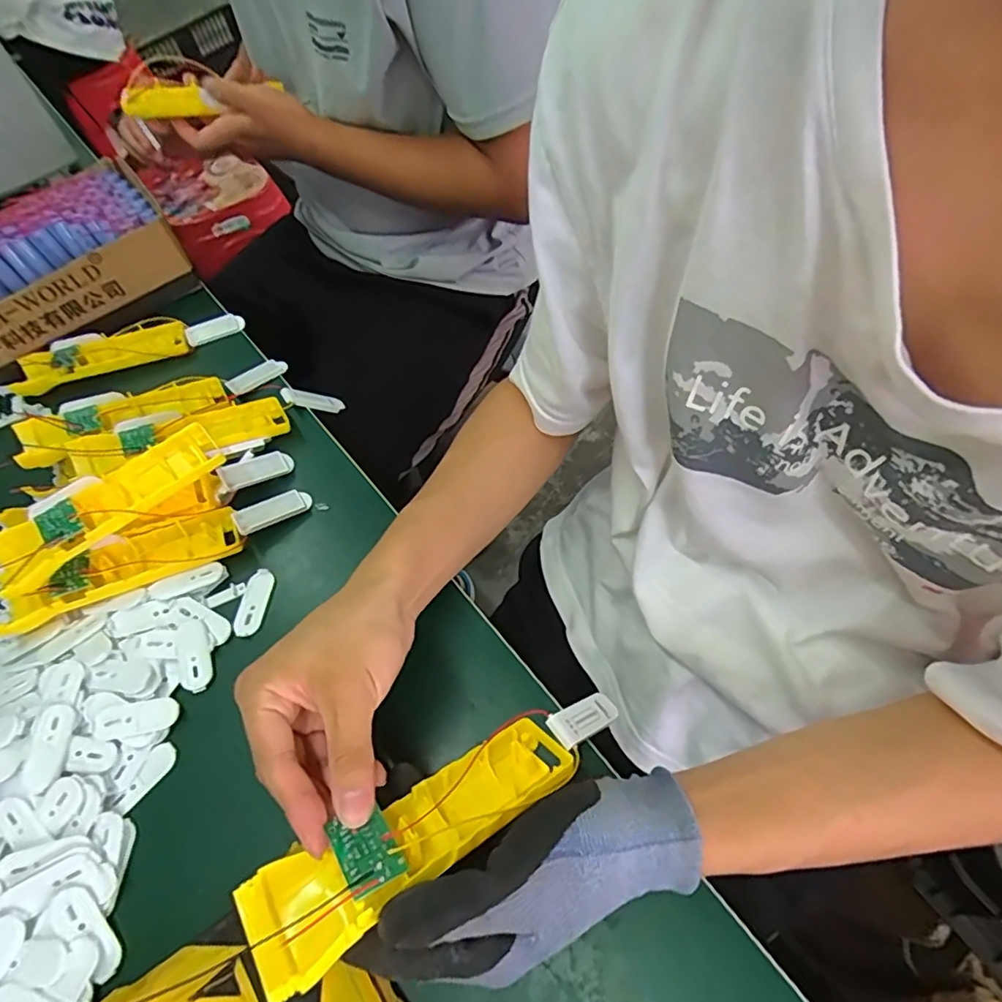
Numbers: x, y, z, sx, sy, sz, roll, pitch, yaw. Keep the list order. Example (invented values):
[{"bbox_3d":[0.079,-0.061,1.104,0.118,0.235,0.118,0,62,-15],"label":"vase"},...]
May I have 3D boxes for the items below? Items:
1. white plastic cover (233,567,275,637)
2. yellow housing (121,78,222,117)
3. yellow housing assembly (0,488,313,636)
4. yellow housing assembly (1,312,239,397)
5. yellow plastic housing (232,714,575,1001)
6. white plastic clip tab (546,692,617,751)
[{"bbox_3d":[-0.179,0.072,0.403,0.020,0.005,0.051,-1,57,8],"label":"white plastic cover"},{"bbox_3d":[-0.350,-0.419,0.584,0.084,0.030,0.031,-25,56,-8],"label":"yellow housing"},{"bbox_3d":[-0.252,0.038,0.415,0.212,0.034,0.046,-27,57,-9],"label":"yellow housing assembly"},{"bbox_3d":[-0.379,-0.160,0.570,0.212,0.028,0.044,-25,56,-8],"label":"yellow housing assembly"},{"bbox_3d":[-0.037,0.157,0.270,0.162,0.026,0.046,-18,50,-36],"label":"yellow plastic housing"},{"bbox_3d":[0.051,0.130,0.335,0.056,0.005,0.020,-4,40,-47],"label":"white plastic clip tab"}]

